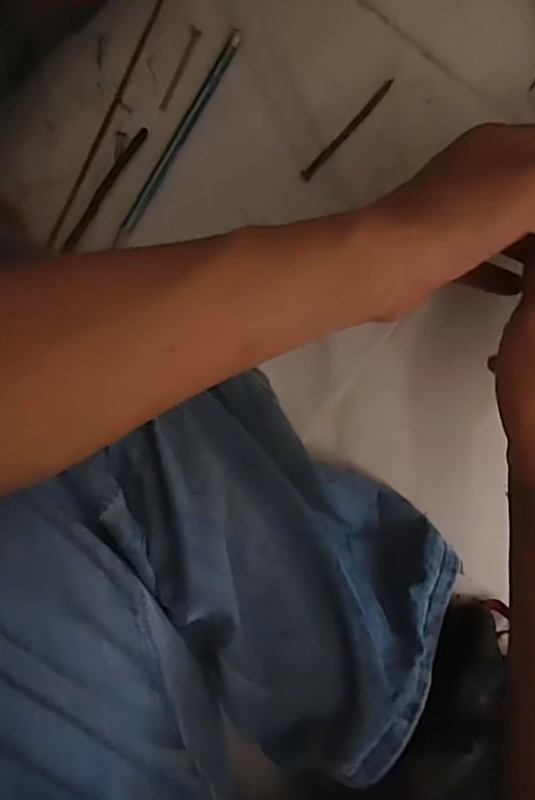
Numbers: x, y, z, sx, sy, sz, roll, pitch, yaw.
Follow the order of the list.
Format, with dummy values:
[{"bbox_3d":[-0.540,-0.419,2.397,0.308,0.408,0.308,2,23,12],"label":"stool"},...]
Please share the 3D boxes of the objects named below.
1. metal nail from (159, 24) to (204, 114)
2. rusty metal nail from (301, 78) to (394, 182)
[{"bbox_3d":[-0.056,-0.211,0.353,0.007,0.005,0.053,26,93,-1],"label":"metal nail"},{"bbox_3d":[0.050,-0.170,0.348,0.007,0.007,0.077,45,93,-2],"label":"rusty metal nail"}]

